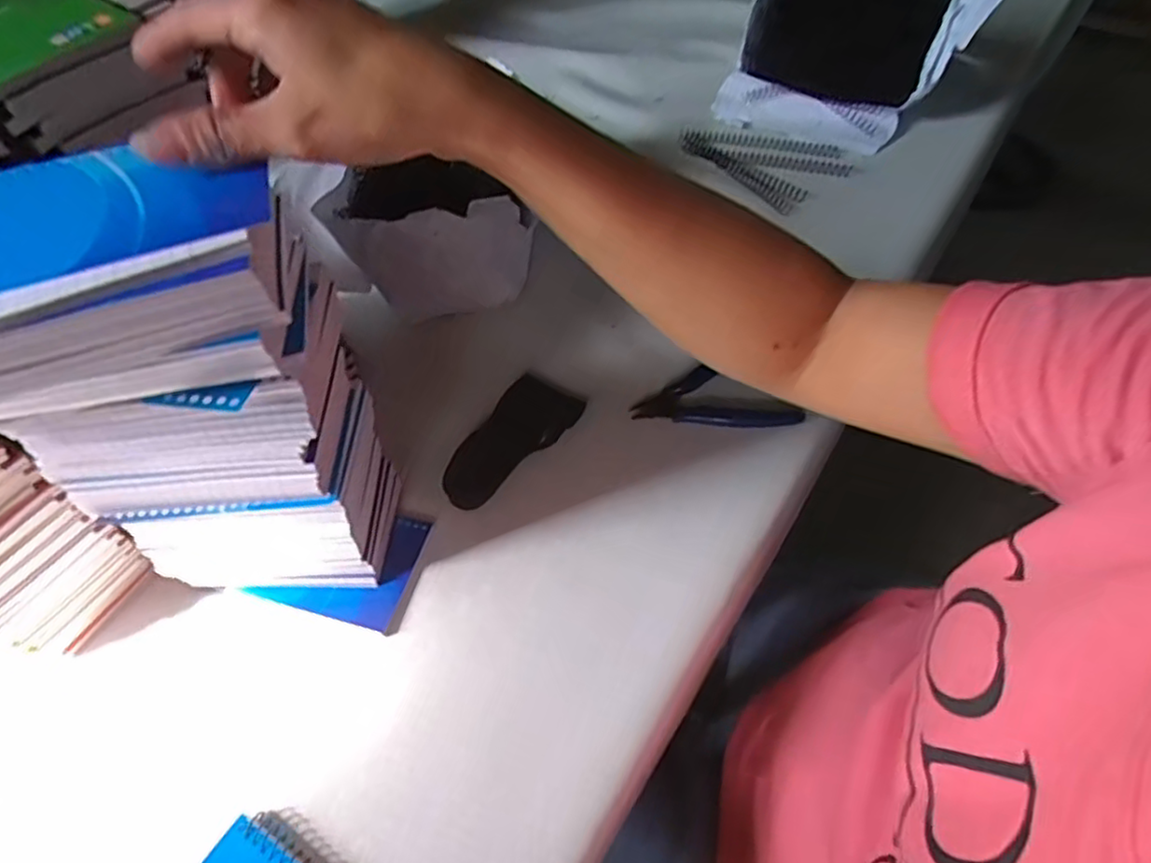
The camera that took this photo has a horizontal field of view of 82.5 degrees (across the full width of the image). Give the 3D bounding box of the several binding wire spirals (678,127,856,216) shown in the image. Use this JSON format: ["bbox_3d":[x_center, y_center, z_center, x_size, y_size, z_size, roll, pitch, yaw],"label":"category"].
[{"bbox_3d":[0.196,-0.294,0.692,0.112,0.009,0.162,-37,61,-19],"label":"several binding wire spirals"}]

